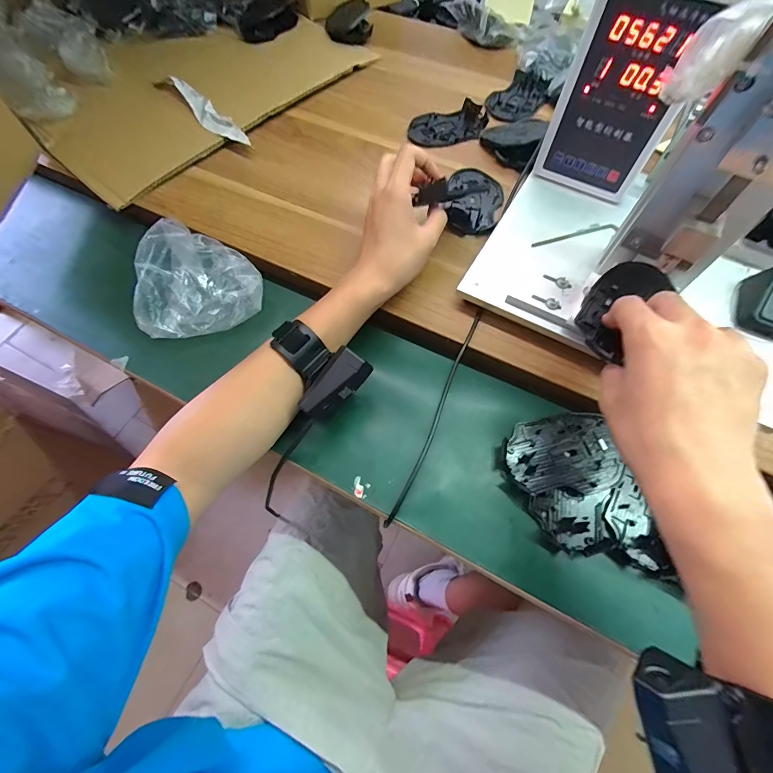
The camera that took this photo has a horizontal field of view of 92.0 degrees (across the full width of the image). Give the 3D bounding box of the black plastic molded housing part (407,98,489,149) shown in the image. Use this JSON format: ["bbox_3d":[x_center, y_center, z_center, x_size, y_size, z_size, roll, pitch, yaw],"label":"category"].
[{"bbox_3d":[0.088,-0.373,0.533,0.116,0.014,0.065,-18,67,-7],"label":"black plastic molded housing part"}]

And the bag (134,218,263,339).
[{"bbox_3d":[-0.211,-0.119,0.408,0.136,0.067,0.101,-16,66,-5],"label":"bag"}]

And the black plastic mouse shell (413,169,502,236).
[{"bbox_3d":[0.108,-0.230,0.465,0.067,0.012,0.110,14,67,8],"label":"black plastic mouse shell"}]

